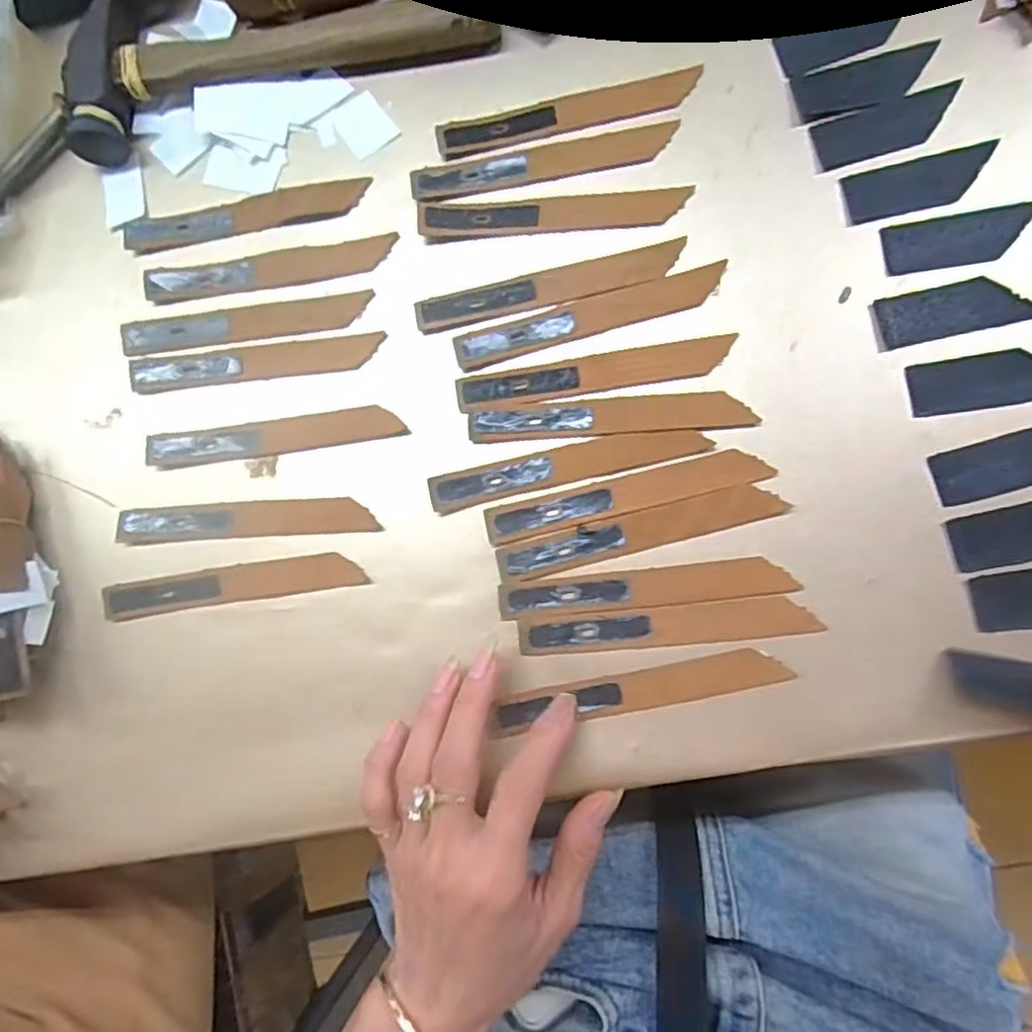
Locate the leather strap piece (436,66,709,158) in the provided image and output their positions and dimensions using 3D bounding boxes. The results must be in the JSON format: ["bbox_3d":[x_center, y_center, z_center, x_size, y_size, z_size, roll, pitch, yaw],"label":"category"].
[{"bbox_3d":[0.024,-0.189,0.317,0.122,0.004,0.017,-11,84,5],"label":"leather strap piece"}]

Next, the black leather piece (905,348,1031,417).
[{"bbox_3d":[0.201,-0.058,0.286,0.064,0.004,0.023,-8,84,5],"label":"black leather piece"}]

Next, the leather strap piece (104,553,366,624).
[{"bbox_3d":[-0.132,0.032,0.314,0.122,0.004,0.017,-9,84,5],"label":"leather strap piece"}]

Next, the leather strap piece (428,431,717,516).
[{"bbox_3d":[0.022,-0.024,0.302,0.123,0.005,0.019,-14,83,5],"label":"leather strap piece"}]

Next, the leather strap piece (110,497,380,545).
[{"bbox_3d":[-0.127,0.003,0.315,0.122,0.006,0.016,-4,84,6],"label":"leather strap piece"}]

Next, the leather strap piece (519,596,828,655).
[{"bbox_3d":[0.064,0.047,0.289,0.123,0.004,0.016,-6,84,6],"label":"leather strap piece"}]

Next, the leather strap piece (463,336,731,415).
[{"bbox_3d":[0.035,-0.064,0.304,0.123,0.004,0.017,-8,84,5],"label":"leather strap piece"}]

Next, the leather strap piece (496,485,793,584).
[{"bbox_3d":[0.053,0.007,0.295,0.124,0.004,0.018,-16,83,5],"label":"leather strap piece"}]

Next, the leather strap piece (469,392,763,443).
[{"bbox_3d":[0.042,-0.045,0.303,0.123,0.005,0.017,-3,84,6],"label":"leather strap piece"}]

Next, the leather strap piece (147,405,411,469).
[{"bbox_3d":[-0.114,-0.037,0.319,0.122,0.007,0.017,-8,84,5],"label":"leather strap piece"}]

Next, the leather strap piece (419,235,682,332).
[{"bbox_3d":[0.015,-0.105,0.310,0.124,0.004,0.016,-12,84,5],"label":"leather strap piece"}]

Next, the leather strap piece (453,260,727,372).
[{"bbox_3d":[0.033,-0.091,0.307,0.124,0.004,0.016,-15,83,5],"label":"leather strap piece"}]

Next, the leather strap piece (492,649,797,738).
[{"bbox_3d":[0.052,0.075,0.290,0.123,0.004,0.017,-12,84,7],"label":"leather strap piece"}]

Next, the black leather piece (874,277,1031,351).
[{"bbox_3d":[0.189,-0.089,0.289,0.063,0.004,0.022,-12,84,5],"label":"black leather piece"}]

